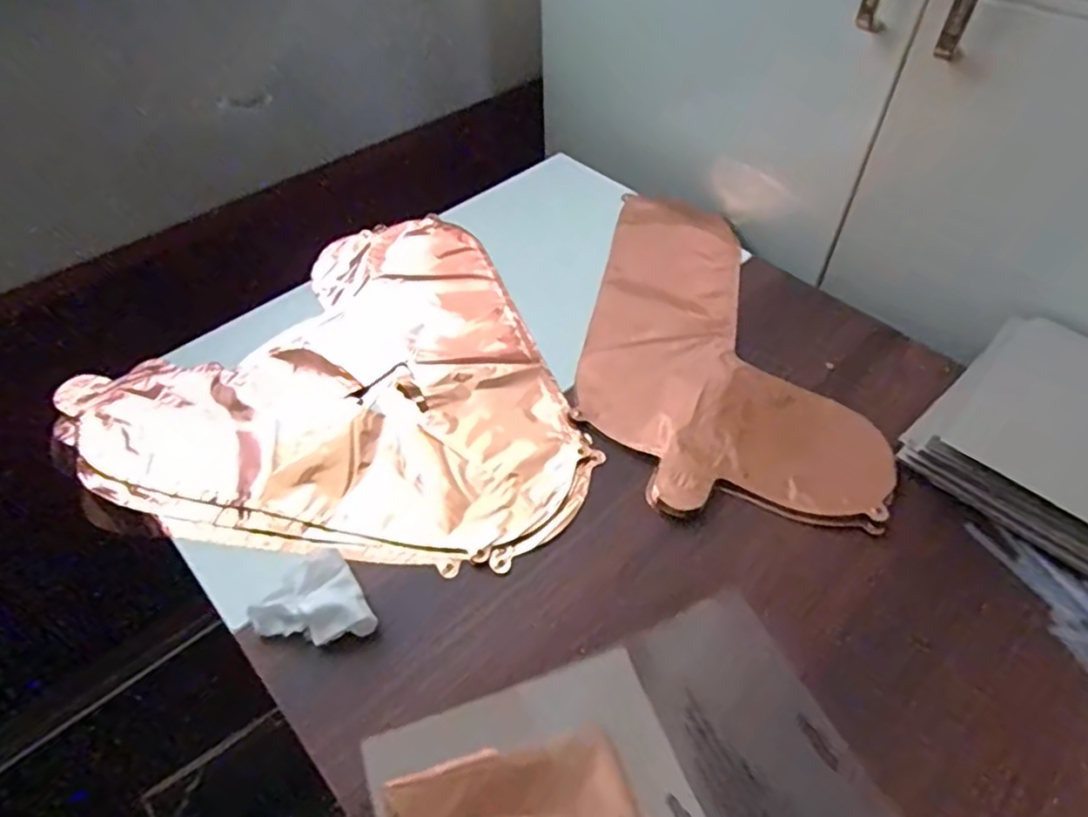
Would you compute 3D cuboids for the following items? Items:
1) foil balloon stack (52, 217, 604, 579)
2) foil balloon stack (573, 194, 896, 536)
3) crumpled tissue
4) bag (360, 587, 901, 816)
[{"bbox_3d":[-0.193,-0.013,0.556,0.380,0.009,0.401,-19,53,-14],"label":"foil balloon stack"},{"bbox_3d":[0.156,-0.075,0.596,0.233,0.010,0.391,4,51,4],"label":"foil balloon stack"},{"bbox_3d":[-0.149,0.132,0.421,0.064,0.023,0.062,-32,57,-23],"label":"crumpled tissue"},{"bbox_3d":[0.054,0.222,0.341,0.255,0.039,0.194,-20,53,-15],"label":"bag"}]

